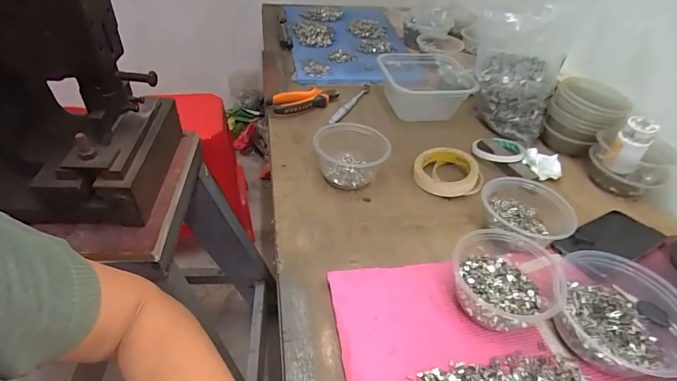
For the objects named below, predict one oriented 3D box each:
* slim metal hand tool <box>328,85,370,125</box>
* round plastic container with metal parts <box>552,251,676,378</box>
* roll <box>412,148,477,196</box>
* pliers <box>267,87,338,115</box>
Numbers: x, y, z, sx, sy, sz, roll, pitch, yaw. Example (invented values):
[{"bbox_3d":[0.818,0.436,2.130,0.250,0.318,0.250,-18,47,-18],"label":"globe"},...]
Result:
[{"bbox_3d":[0.024,-0.176,0.762,0.018,0.019,0.169,22,44,19],"label":"slim metal hand tool"},{"bbox_3d":[0.309,0.131,0.403,0.135,0.062,0.149,19,43,16],"label":"round plastic container with metal parts"},{"bbox_3d":[0.174,-0.031,0.612,0.097,0.032,0.094,2,41,-2],"label":"roll"},{"bbox_3d":[-0.065,-0.179,0.749,0.141,0.032,0.056,-21,47,-26],"label":"pliers"}]

